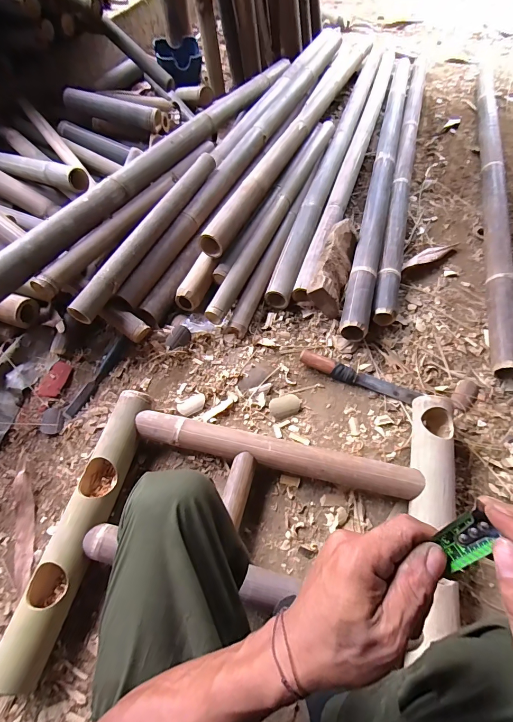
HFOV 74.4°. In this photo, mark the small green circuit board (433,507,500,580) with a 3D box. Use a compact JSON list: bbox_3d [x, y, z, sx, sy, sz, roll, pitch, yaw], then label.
[{"bbox_3d":[0.128,0.114,0.211,0.004,0.046,0.022,4,33,-50],"label":"small green circuit board"}]

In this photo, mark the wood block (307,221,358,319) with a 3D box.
[{"bbox_3d":[0.212,-0.269,0.923,0.082,0.076,0.294,16,61,9],"label":"wood block"}]

